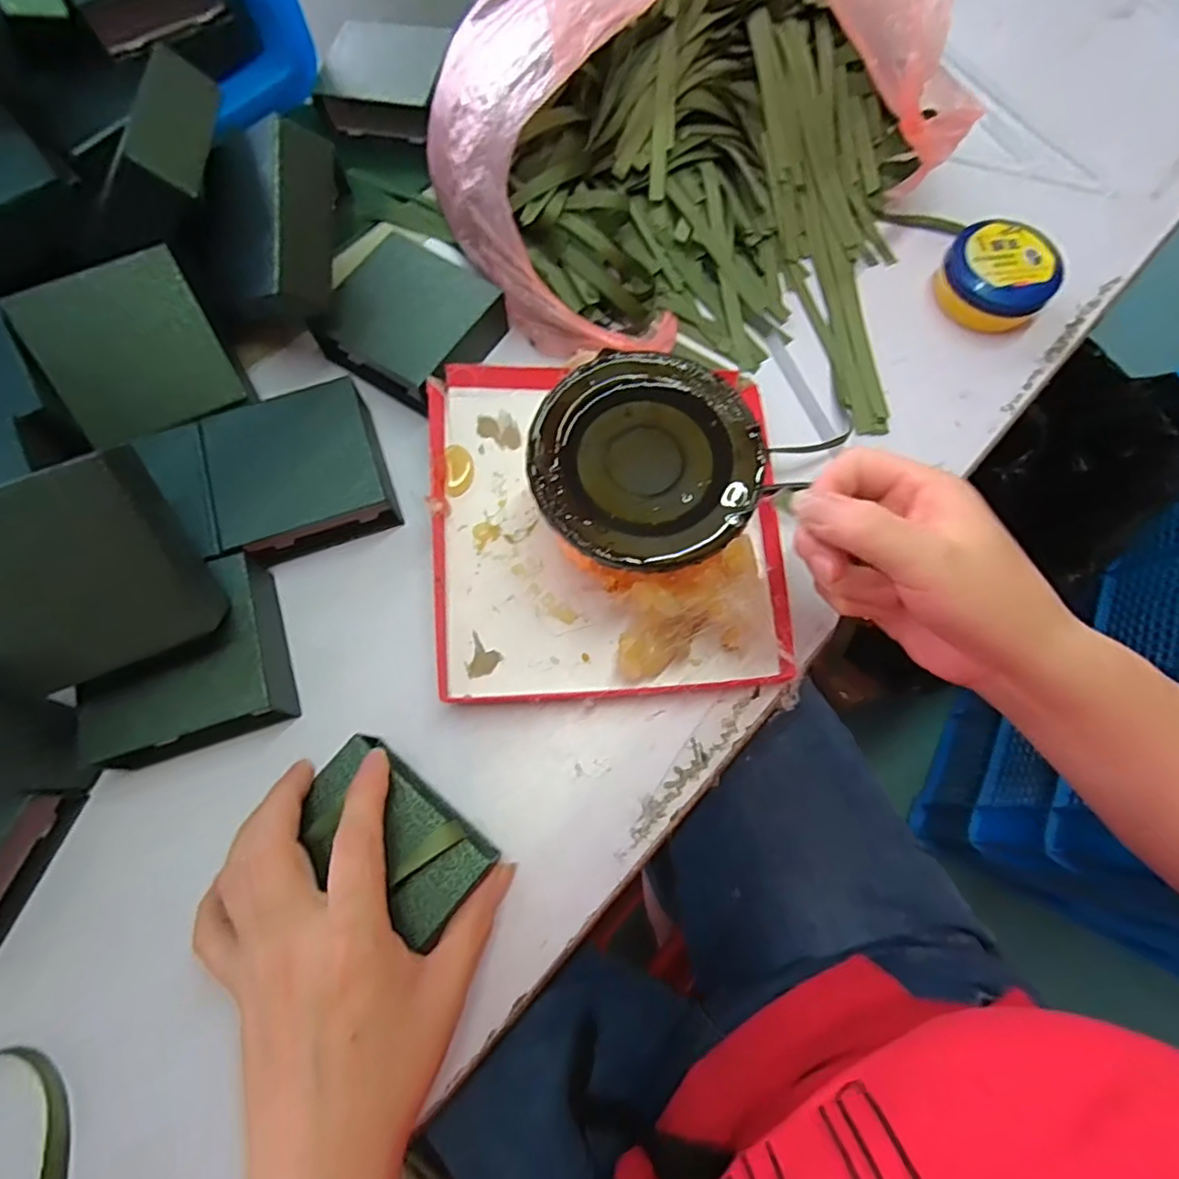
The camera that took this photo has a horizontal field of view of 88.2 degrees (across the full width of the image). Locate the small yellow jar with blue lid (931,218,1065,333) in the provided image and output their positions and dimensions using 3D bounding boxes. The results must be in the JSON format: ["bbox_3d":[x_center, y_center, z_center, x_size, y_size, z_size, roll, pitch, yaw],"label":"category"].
[{"bbox_3d":[0.275,-0.212,0.413,0.070,0.033,0.059,40,76,11],"label":"small yellow jar with blue lid"}]

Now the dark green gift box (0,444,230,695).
[{"bbox_3d":[-0.235,-0.006,0.277,0.094,0.092,0.026,-21,29,-9],"label":"dark green gift box"}]

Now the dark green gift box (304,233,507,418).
[{"bbox_3d":[-0.113,-0.172,0.401,0.101,0.037,0.091,33,75,10],"label":"dark green gift box"}]

